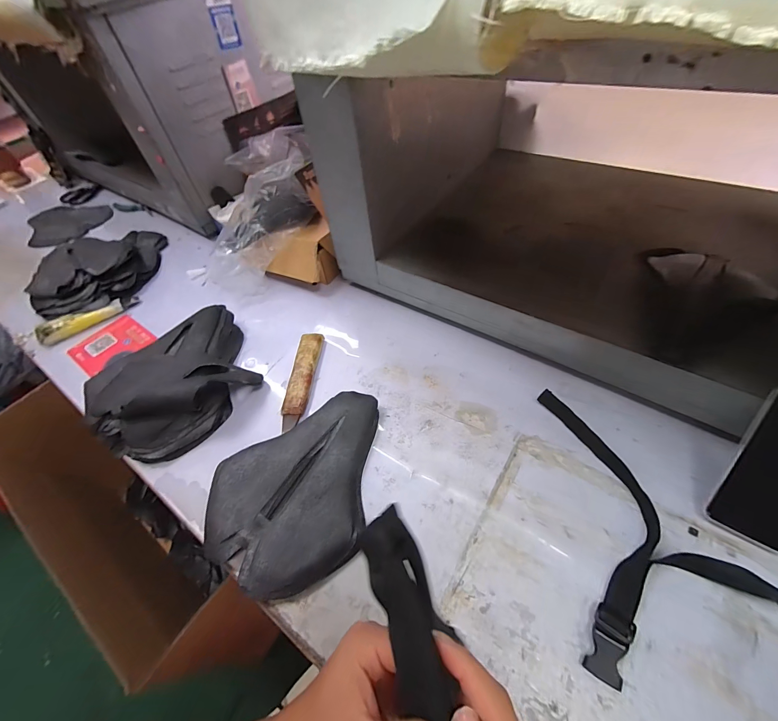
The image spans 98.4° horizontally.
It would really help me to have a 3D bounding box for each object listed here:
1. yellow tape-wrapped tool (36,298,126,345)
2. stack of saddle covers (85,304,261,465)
[{"bbox_3d":[-0.596,-0.080,0.649,0.142,0.036,0.023,-33,56,-19],"label":"yellow tape-wrapped tool"},{"bbox_3d":[-0.331,0.025,0.527,0.206,0.079,0.247,37,64,28],"label":"stack of saddle covers"}]

